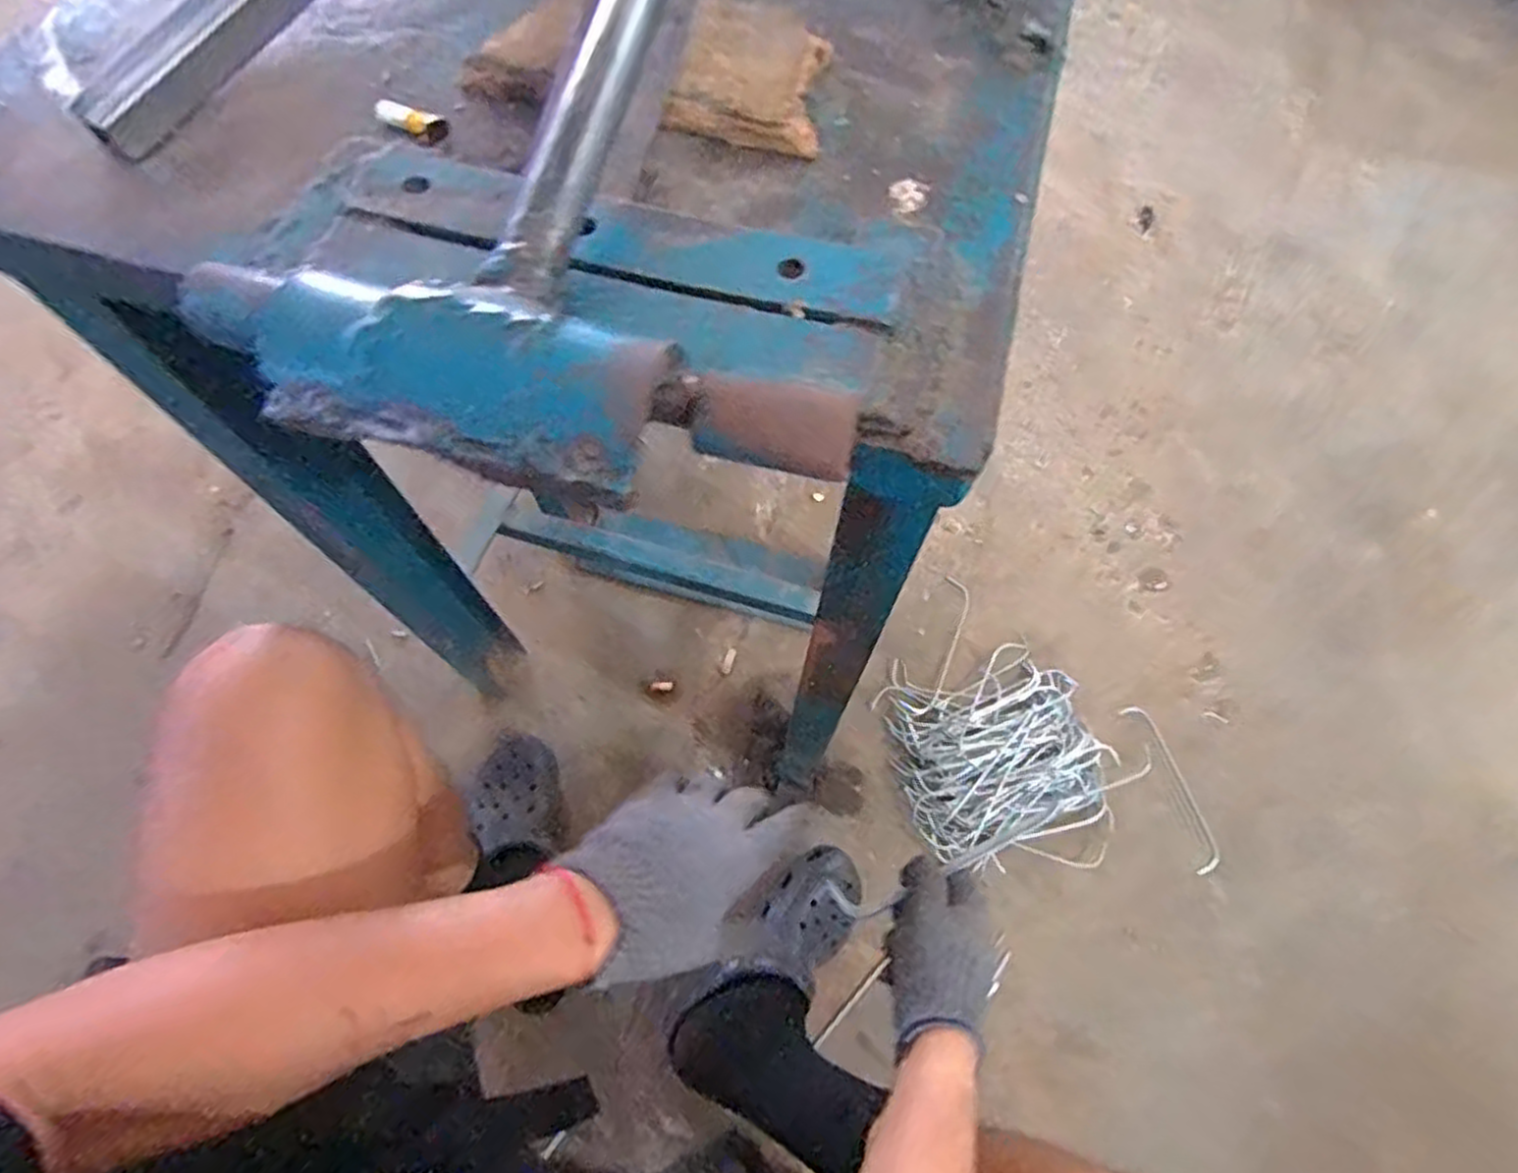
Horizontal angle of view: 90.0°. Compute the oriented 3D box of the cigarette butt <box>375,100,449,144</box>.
[{"bbox_3d":[-0.137,-0.184,0.299,0.029,0.007,0.011,27,68,9],"label":"cigarette butt"}]

